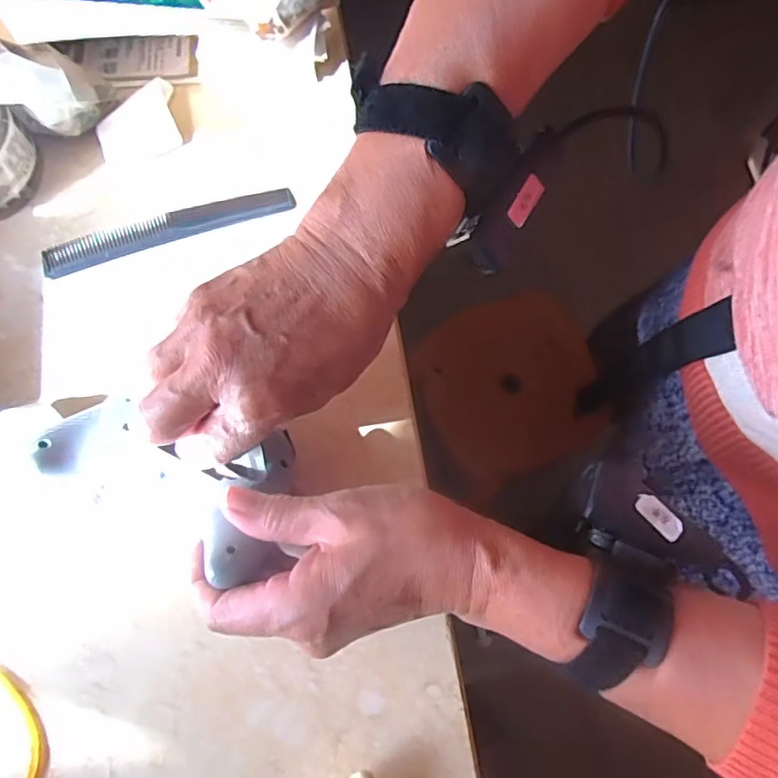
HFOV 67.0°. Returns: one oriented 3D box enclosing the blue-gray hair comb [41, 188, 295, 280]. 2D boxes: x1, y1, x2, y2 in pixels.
[{"bbox_3d":[-0.150,-0.111,0.400,0.169,0.004,0.026,-19,74,-6],"label":"blue-gray hair comb"}]

